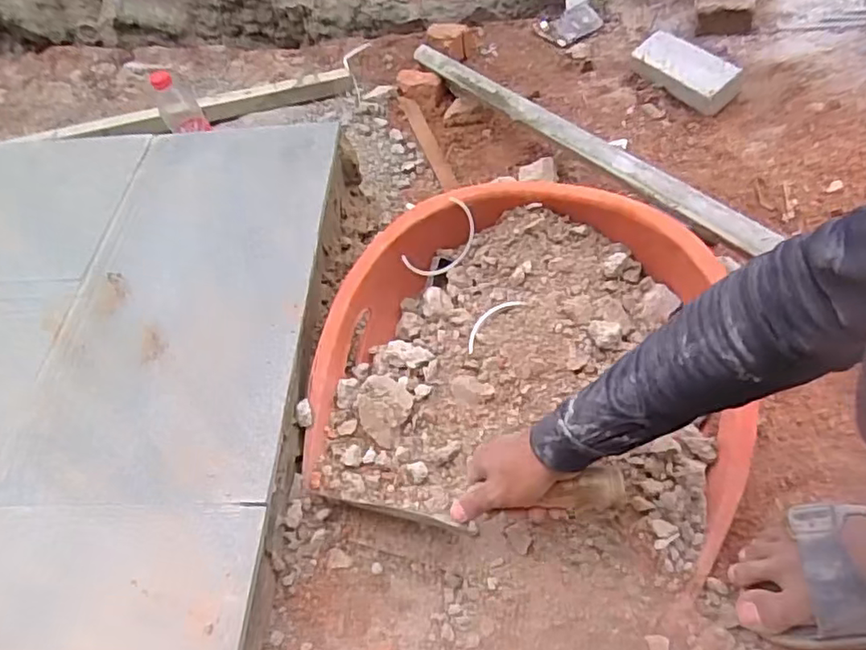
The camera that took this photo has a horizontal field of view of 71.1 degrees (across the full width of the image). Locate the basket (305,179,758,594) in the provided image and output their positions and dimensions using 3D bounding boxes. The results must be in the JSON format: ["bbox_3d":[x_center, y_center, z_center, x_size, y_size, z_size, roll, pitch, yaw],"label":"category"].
[{"bbox_3d":[0.093,0.034,0.642,0.445,0.155,0.362,6,52,16],"label":"basket"}]

